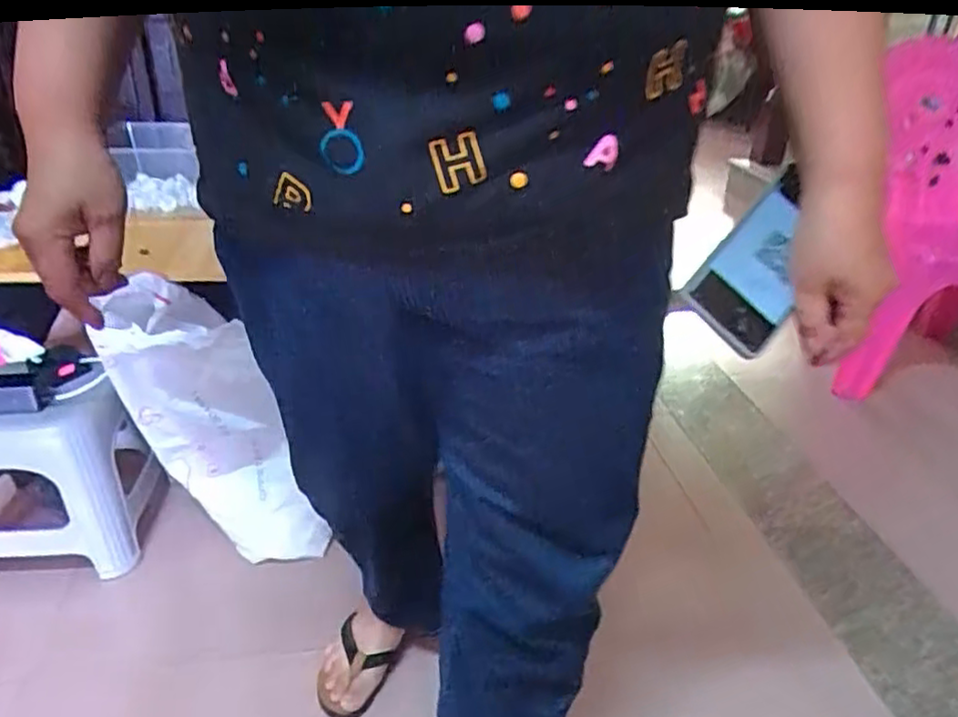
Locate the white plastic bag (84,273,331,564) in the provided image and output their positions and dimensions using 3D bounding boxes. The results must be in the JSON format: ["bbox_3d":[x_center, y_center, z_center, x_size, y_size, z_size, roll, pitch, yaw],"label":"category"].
[{"bbox_3d":[-0.430,0.130,1.135,0.262,0.514,0.179,-10,31,-19],"label":"white plastic bag"}]

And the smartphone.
[{"bbox_3d":[0.223,-0.072,0.525,0.152,0.076,0.012,-47,6,-19],"label":"smartphone"}]

